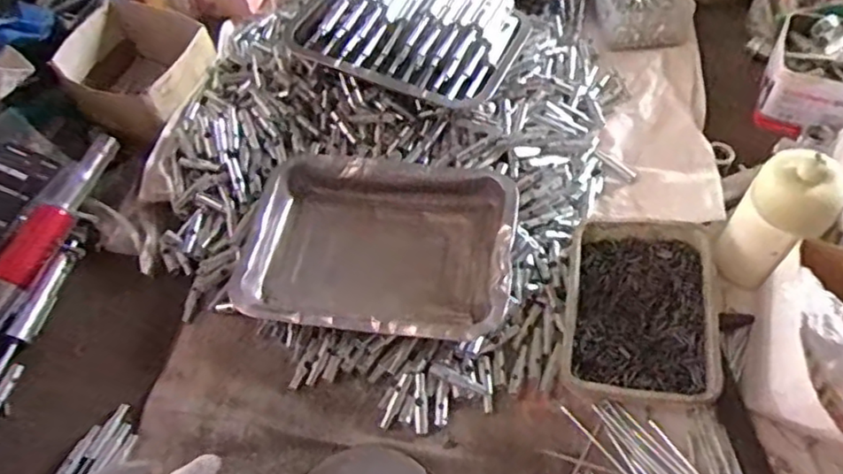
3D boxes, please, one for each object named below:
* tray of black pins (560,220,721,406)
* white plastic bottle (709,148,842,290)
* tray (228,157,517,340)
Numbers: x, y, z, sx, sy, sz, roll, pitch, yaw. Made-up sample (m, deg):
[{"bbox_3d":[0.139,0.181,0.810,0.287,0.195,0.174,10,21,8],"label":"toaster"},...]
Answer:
[{"bbox_3d":[0.194,0.066,0.558,0.124,0.042,0.173,8,57,10],"label":"tray of black pins"},{"bbox_3d":[0.308,-0.013,0.538,0.066,0.133,0.054,33,65,24],"label":"white plastic bottle"},{"bbox_3d":[-0.040,0.010,0.609,0.251,0.051,0.186,5,57,9],"label":"tray"}]

